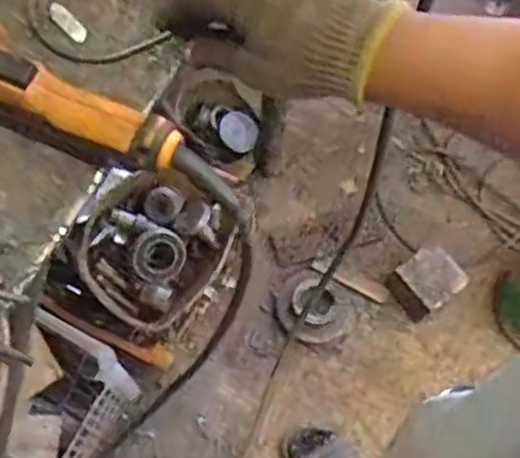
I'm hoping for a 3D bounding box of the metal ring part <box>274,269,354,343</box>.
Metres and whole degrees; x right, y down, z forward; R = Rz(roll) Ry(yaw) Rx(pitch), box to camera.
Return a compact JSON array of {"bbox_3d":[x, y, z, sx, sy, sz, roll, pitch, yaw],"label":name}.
[{"bbox_3d":[0.100,0.142,1.322,0.140,0.045,0.130,1,69,-2],"label":"metal ring part"}]

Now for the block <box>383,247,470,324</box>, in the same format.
[{"bbox_3d":[0.310,0.102,1.330,0.112,0.095,0.103,-35,74,-14],"label":"block"}]

